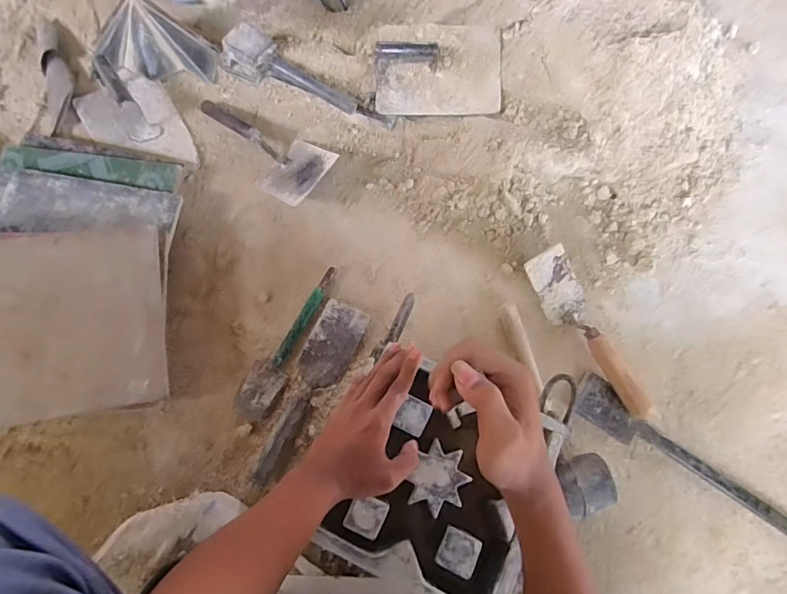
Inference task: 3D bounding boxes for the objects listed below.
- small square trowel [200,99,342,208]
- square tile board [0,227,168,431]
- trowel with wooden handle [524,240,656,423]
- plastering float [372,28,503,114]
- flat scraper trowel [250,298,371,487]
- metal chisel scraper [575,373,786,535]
[{"bbox_3d":[-0.215,-0.256,0.767,0.275,0.062,0.108,42,75,11],"label":"small square trowel"},{"bbox_3d":[-0.436,0.031,0.615,0.247,0.017,0.248,-7,71,-13],"label":"square tile board"},{"bbox_3d":[0.291,0.049,0.687,0.070,0.054,0.264,-32,76,-12],"label":"trowel with wooden handle"},{"bbox_3d":[0.076,-0.384,0.787,0.207,0.081,0.160,3,72,-4],"label":"plastering float"},{"bbox_3d":[-0.118,0.127,0.655,0.070,0.022,0.264,23,71,6],"label":"flat scraper trowel"},{"bbox_3d":[0.402,0.221,0.653,0.316,0.013,0.063,33,72,9],"label":"metal chisel scraper"}]

